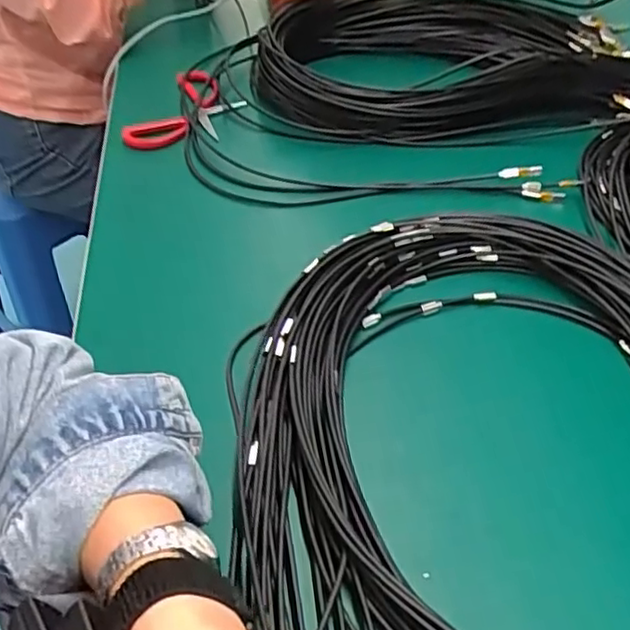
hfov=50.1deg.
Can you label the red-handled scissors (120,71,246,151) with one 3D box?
[{"bbox_3d":[-0.131,-0.224,0.726,0.093,0.016,0.149,12,47,12],"label":"red-handled scissors"}]

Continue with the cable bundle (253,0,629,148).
[{"bbox_3d":[0.170,-0.291,0.759,0.470,0.054,0.272,-1,45,0],"label":"cable bundle"}]

